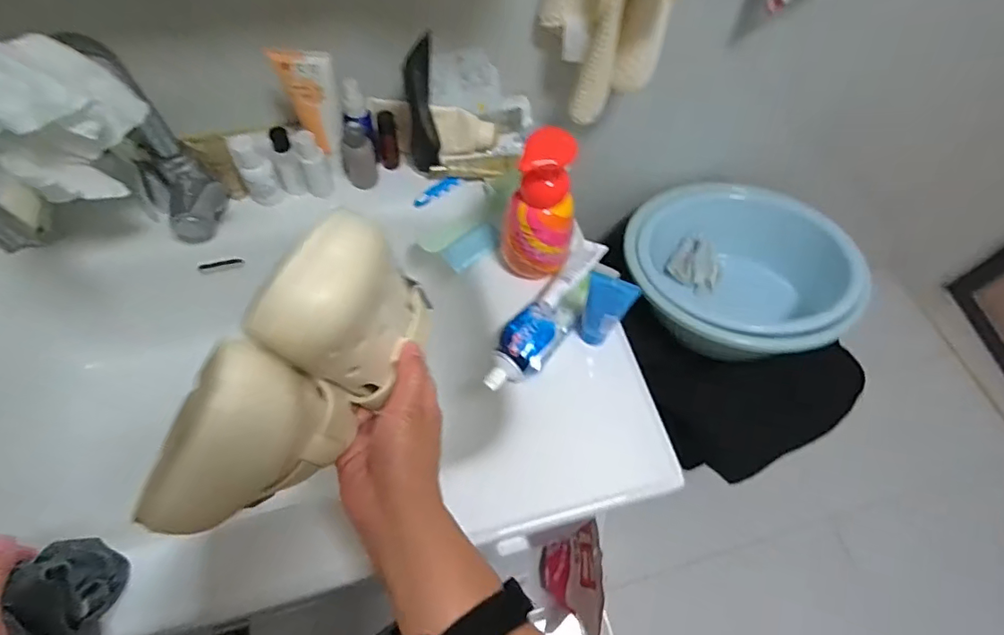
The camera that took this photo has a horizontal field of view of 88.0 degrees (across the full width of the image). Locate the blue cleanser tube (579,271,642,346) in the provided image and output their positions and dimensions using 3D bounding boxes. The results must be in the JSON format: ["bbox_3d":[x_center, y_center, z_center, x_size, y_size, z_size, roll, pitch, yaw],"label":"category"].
[{"bbox_3d":[0.093,-0.002,0.484,0.042,0.099,0.020,26,62,11],"label":"blue cleanser tube"}]

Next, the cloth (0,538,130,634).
[{"bbox_3d":[-0.306,0.198,0.361,0.045,0.067,0.081,-7,61,-7],"label":"cloth"}]

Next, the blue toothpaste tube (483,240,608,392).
[{"bbox_3d":[0.049,-0.007,0.523,0.049,0.029,0.193,31,64,14],"label":"blue toothpaste tube"}]

